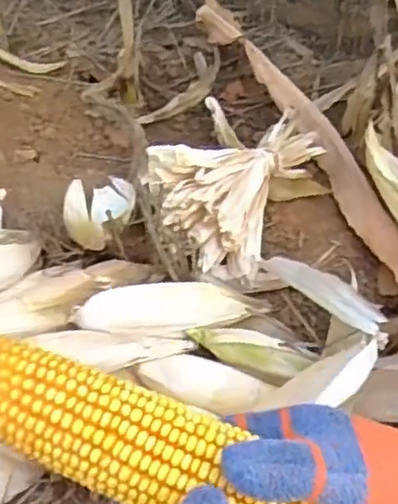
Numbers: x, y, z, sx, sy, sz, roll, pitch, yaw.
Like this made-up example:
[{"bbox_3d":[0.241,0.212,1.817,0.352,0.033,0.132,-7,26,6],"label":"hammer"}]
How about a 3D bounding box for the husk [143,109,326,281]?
[{"bbox_3d":[0.042,-0.103,0.971,0.185,0.138,0.303,24,53,18],"label":"husk"}]

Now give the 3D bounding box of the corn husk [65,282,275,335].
[{"bbox_3d":[-0.034,0.071,0.835,0.236,0.055,0.069,-2,49,-4],"label":"corn husk"}]

